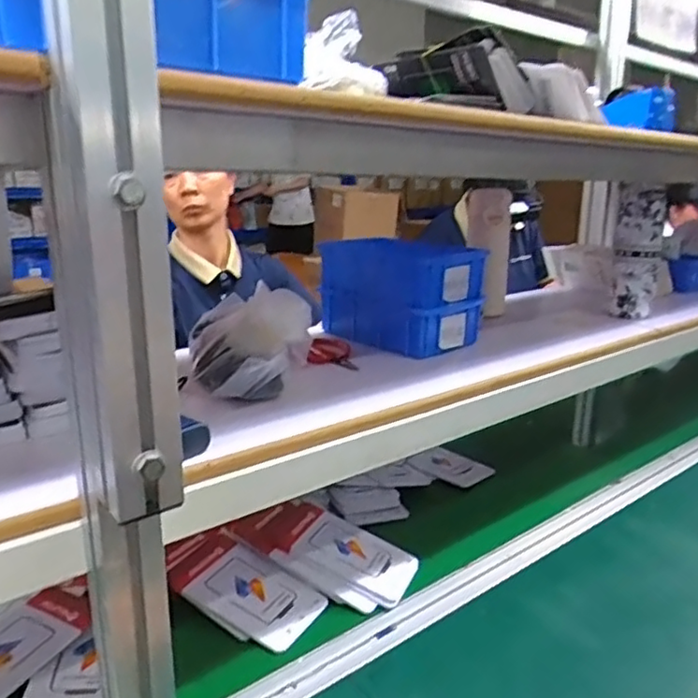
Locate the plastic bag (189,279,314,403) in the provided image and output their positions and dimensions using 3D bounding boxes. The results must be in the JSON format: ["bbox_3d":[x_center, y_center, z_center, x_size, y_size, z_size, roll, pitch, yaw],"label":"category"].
[{"bbox_3d":[-0.097,-0.008,0.632,0.121,0.094,0.148,-1,16,-9],"label":"plastic bag"}]

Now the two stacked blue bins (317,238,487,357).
[{"bbox_3d":[0.066,-0.074,0.845,0.151,0.127,0.169,-9,19,-33],"label":"two stacked blue bins"}]

